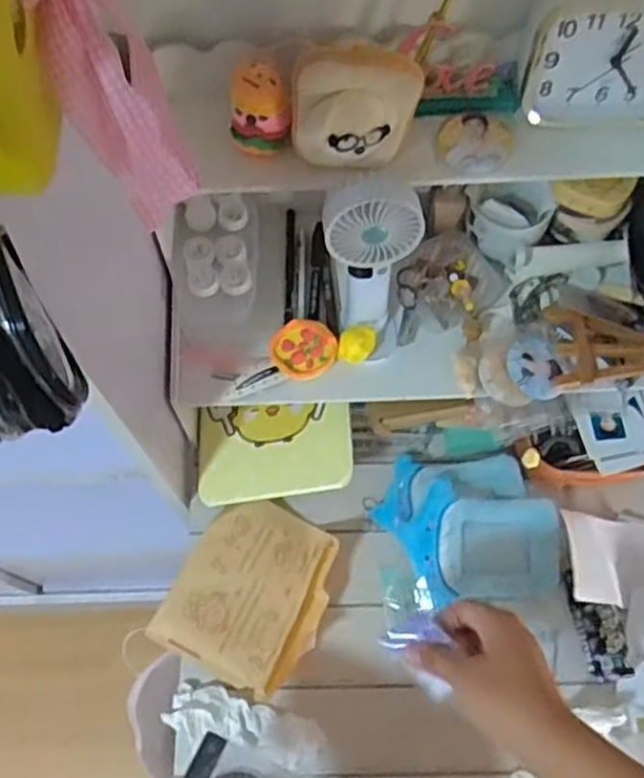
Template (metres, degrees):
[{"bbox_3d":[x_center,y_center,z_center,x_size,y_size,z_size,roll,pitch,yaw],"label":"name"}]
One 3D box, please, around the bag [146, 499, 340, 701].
[{"bbox_3d":[-0.060,0.179,0.645,0.128,0.035,0.152,26,68,13],"label":"bag"}]

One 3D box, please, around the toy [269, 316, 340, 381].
[{"bbox_3d":[-0.016,-0.036,0.630,0.057,0.010,0.055,-1,65,1],"label":"toy"}]

